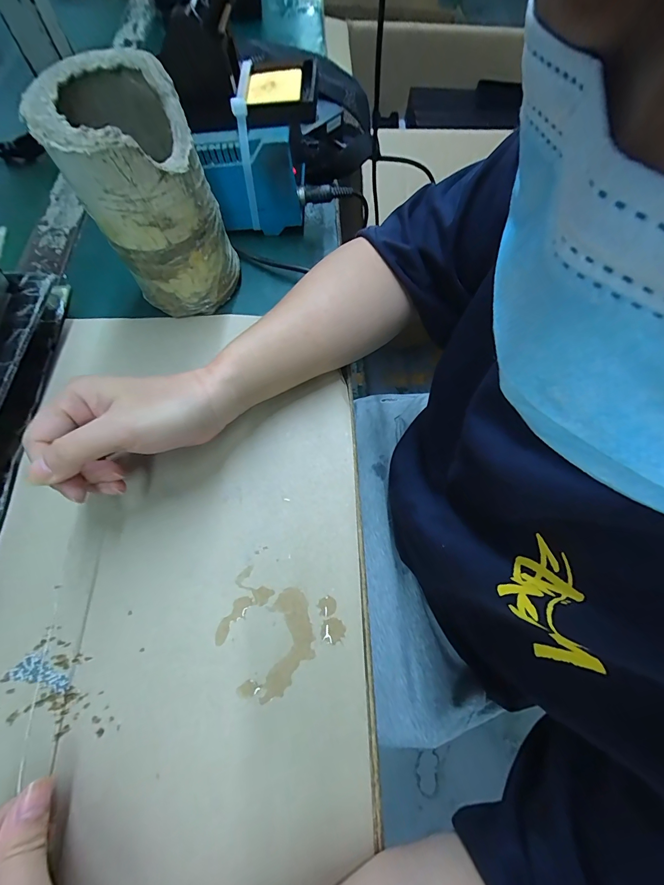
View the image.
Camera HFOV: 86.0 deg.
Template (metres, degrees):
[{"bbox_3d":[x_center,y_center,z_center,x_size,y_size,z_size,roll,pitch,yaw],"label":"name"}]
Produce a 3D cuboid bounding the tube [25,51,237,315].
[{"bbox_3d":[-0.145,-0.197,0.300,0.101,0.156,0.097,-24,70,-11],"label":"tube"}]

